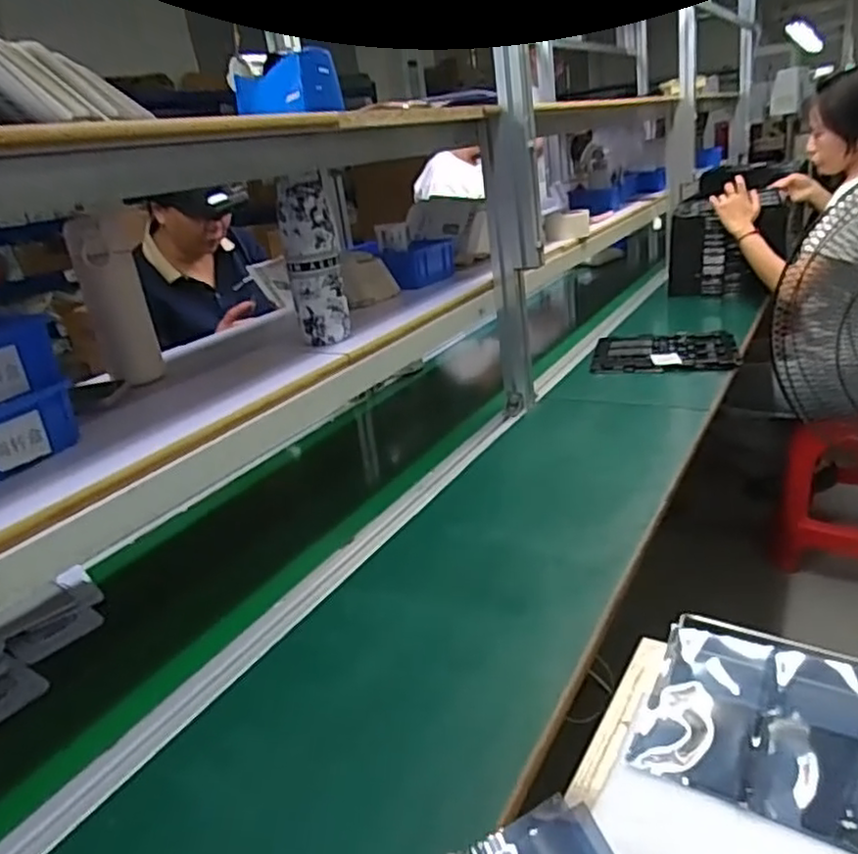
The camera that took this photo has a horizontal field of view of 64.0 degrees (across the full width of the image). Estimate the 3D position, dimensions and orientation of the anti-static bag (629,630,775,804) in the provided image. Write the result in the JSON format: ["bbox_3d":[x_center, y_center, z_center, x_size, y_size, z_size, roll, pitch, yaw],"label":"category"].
[{"bbox_3d":[0.224,0.223,0.557,0.086,0.023,0.156,7,26,31],"label":"anti-static bag"}]

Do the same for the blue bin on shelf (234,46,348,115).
[{"bbox_3d":[-0.219,-0.513,1.043,0.173,0.075,0.074,10,28,35],"label":"blue bin on shelf"}]

